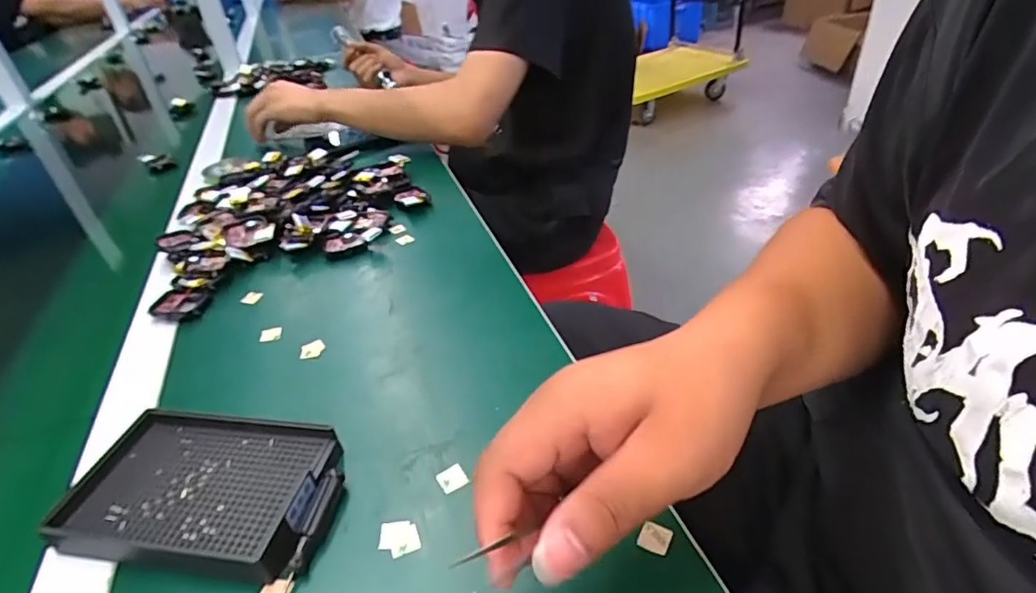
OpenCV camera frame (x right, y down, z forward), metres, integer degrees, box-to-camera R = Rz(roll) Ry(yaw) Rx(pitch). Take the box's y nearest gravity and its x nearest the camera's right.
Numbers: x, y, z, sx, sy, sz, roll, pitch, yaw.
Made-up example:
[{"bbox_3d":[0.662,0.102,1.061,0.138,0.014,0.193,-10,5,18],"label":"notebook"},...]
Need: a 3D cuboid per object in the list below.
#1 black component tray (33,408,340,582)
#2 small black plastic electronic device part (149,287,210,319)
[{"bbox_3d":[-0.188,0.115,0.326,0.149,0.023,0.093,2,37,9],"label":"black component tray"},{"bbox_3d":[-0.306,0.007,0.497,0.046,0.009,0.037,2,36,8],"label":"small black plastic electronic device part"}]

